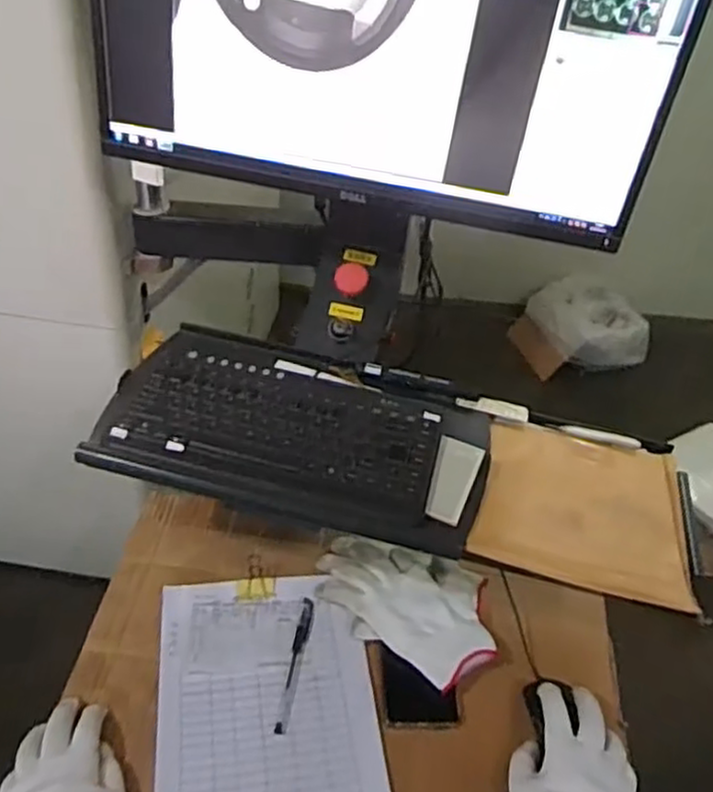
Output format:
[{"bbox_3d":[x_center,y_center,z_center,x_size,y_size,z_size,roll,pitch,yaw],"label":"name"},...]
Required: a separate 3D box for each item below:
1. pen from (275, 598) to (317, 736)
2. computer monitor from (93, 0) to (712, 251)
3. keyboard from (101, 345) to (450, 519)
[{"bbox_3d":[-0.064,0.276,0.741,0.015,0.009,0.144,11,42,4],"label":"pen"},{"bbox_3d":[0.021,-0.341,0.668,0.548,0.315,0.075,11,42,5],"label":"computer monitor"},{"bbox_3d":[-0.073,0.031,0.728,0.309,0.033,0.154,13,42,7],"label":"keyboard"}]

